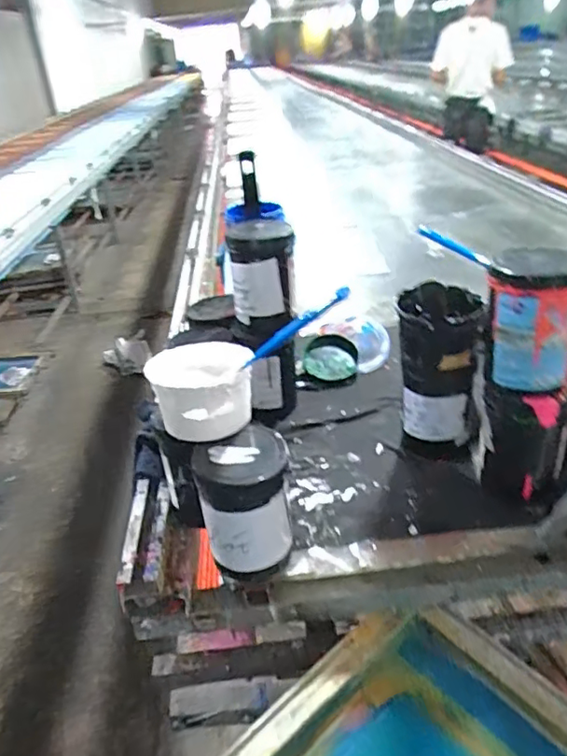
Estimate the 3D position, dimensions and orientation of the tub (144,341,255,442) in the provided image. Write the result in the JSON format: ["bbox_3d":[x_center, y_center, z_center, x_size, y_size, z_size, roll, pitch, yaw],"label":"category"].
[{"bbox_3d":[-0.101,0.015,0.732,0.119,0.080,0.128,-14,31,-17],"label":"tub"}]

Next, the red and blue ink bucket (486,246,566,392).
[{"bbox_3d":[0.309,-0.071,0.730,0.095,0.143,0.095,-3,30,2],"label":"red and blue ink bucket"}]

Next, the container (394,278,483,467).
[{"bbox_3d":[0.230,-0.008,0.886,0.112,0.249,0.112,0,30,8],"label":"container"}]

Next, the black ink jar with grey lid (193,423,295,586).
[{"bbox_3d":[-0.043,0.161,0.719,0.097,0.169,0.090,-3,30,2],"label":"black ink jar with grey lid"}]

